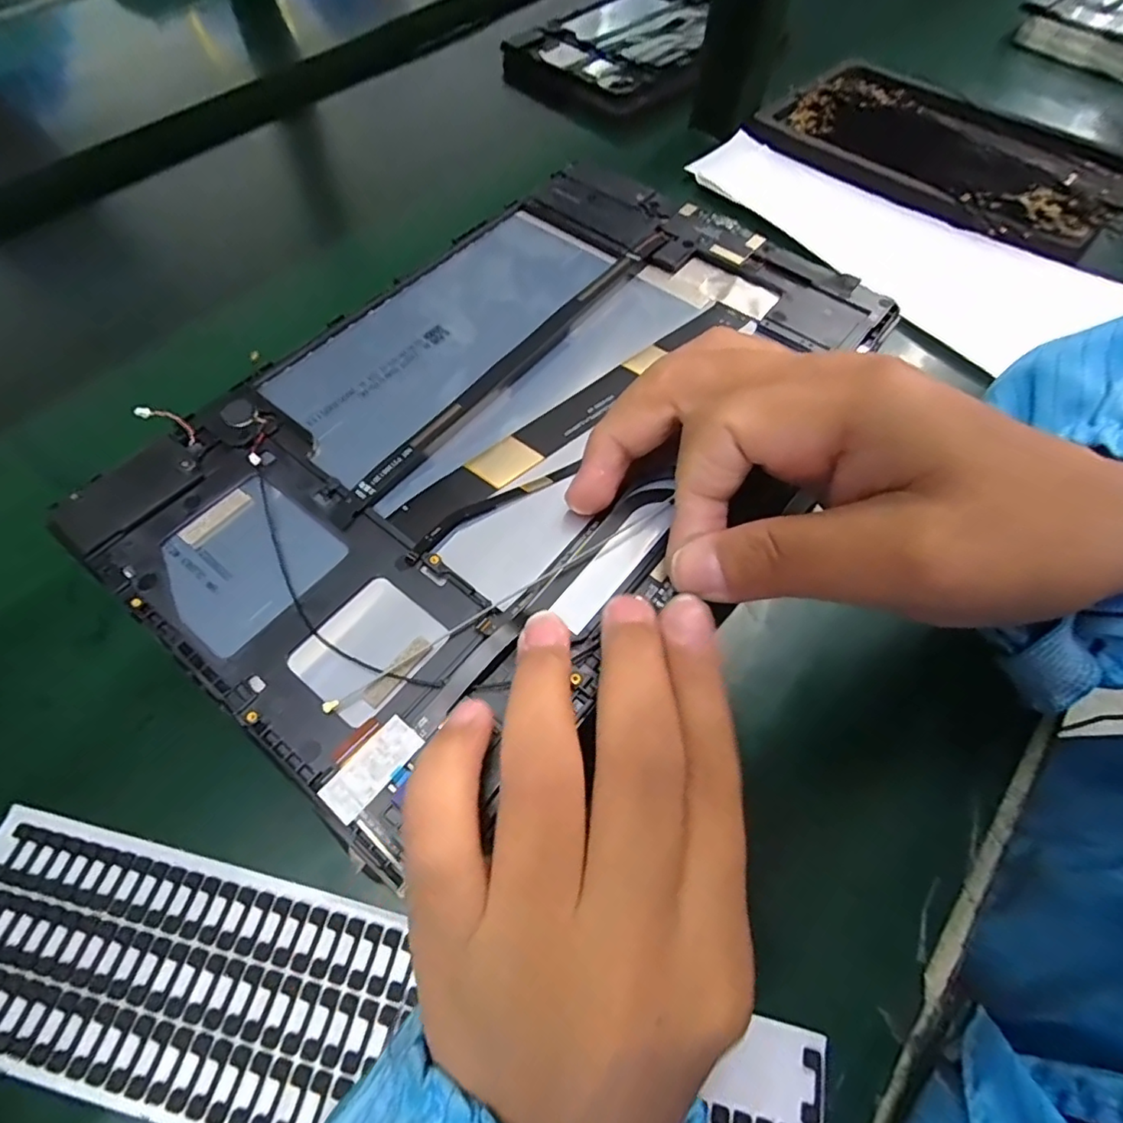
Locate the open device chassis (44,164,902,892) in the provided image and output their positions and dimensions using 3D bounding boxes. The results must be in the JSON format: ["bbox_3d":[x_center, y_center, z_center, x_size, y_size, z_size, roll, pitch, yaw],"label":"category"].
[{"bbox_3d":[-0.015,-0.051,0.185,0.137,0.009,0.233,37,66,17],"label":"open device chassis"}]

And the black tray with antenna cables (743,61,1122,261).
[{"bbox_3d":[0.285,-0.315,0.440,0.241,0.017,0.158,38,66,18],"label":"black tray with antenna cables"}]

